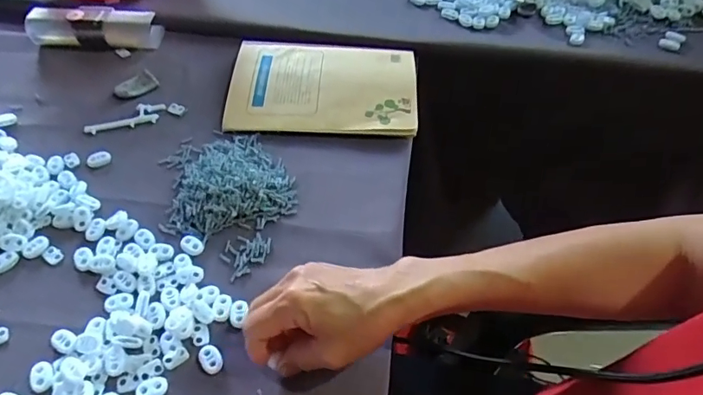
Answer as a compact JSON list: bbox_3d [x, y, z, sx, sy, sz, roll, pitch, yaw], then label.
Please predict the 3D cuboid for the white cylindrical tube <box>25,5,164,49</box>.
[{"bbox_3d":[-0.320,-0.211,0.613,0.159,0.039,0.041,0,52,2],"label":"white cylindrical tube"}]

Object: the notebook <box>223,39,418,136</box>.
[{"bbox_3d":[-0.033,-0.128,0.558,0.208,0.017,0.138,2,52,3],"label":"notebook"}]

